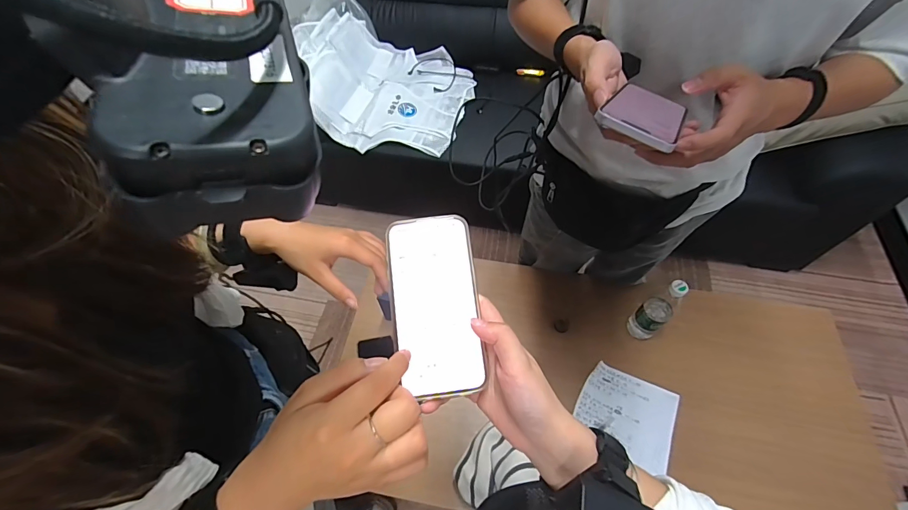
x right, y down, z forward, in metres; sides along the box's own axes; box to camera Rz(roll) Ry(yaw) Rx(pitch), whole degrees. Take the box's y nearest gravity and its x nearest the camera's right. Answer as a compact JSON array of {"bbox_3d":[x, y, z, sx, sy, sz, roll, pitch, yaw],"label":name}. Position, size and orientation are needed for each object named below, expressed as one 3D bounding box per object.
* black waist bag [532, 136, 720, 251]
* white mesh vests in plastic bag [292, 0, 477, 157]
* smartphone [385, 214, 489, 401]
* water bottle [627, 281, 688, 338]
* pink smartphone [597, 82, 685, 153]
[{"bbox_3d":[0.266,-0.092,0.693,0.260,0.155,0.085,22,61,13],"label":"black waist bag"},{"bbox_3d":[-0.265,-0.685,1.463,0.666,0.219,0.577,15,60,9],"label":"white mesh vests in plastic bag"},{"bbox_3d":[-0.015,0.039,0.326,0.071,0.005,0.144,-8,75,-4],"label":"smartphone"},{"bbox_3d":[0.452,0.124,0.872,0.057,0.223,0.065,-31,64,-17],"label":"water bottle"},{"bbox_3d":[0.183,-0.137,0.375,0.069,0.012,0.139,27,43,16],"label":"pink smartphone"}]

